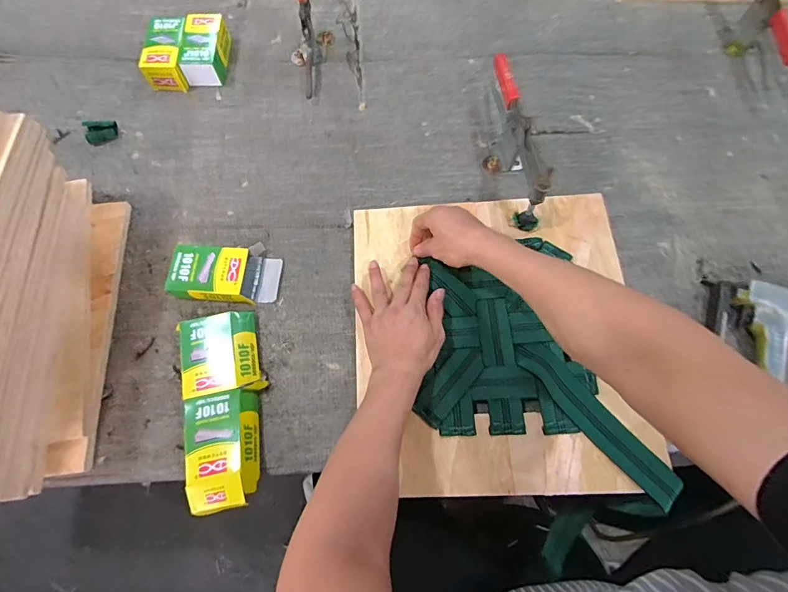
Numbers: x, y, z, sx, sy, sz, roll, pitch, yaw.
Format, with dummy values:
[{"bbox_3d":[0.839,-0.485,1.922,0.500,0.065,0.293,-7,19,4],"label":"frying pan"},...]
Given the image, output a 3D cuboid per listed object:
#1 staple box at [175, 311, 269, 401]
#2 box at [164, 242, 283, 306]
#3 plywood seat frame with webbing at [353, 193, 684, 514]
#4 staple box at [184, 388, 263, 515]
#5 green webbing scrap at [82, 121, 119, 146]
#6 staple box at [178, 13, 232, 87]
[{"bbox_3d":[-0.244,0.084,0.575,0.104,0.028,0.117,-15,72,-5],"label":"staple box"},{"bbox_3d":[-0.251,-0.036,0.613,0.151,0.035,0.091,2,71,1],"label":"box"},{"bbox_3d":[0.144,0.051,0.582,0.390,0.020,0.427,-3,71,-1],"label":"plywood seat frame with webbing"},{"bbox_3d":[-0.221,0.198,0.530,0.088,0.037,0.142,-10,71,-3],"label":"staple box"},{"bbox_3d":[-0.504,-0.284,0.702,0.050,0.021,0.035,-18,72,-6],"label":"green webbing scrap"},{"bbox_3d":[-0.344,-0.449,0.748,0.069,0.049,0.131,2,71,1],"label":"staple box"}]

